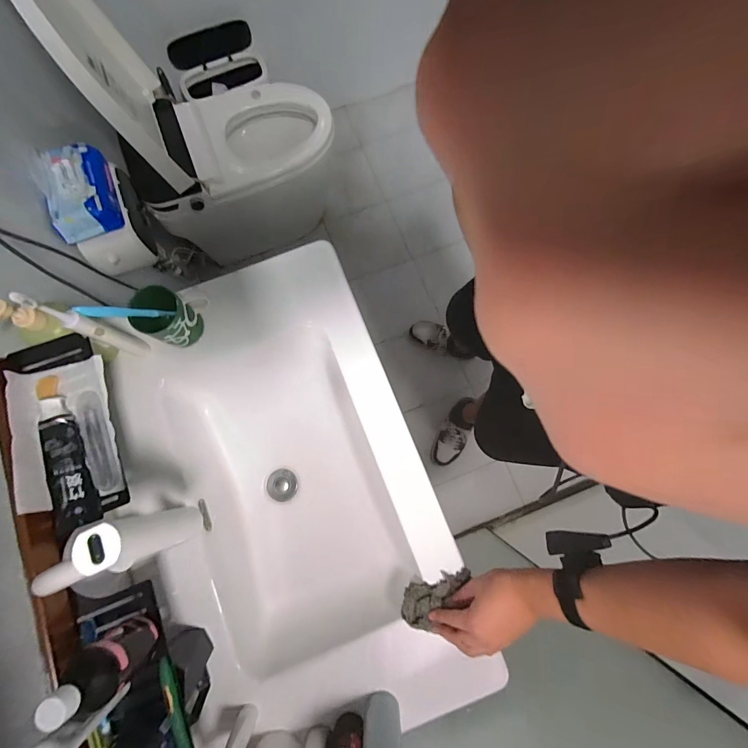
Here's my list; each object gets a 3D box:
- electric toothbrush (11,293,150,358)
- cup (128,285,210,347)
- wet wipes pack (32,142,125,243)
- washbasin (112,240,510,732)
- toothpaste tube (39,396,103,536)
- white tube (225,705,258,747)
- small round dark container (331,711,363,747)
[{"bbox_3d":[-0.407,-0.065,0.519,0.032,0.216,0.026,19,79,4],"label":"electric toothbrush"},{"bbox_3d":[-0.342,-0.093,0.610,0.082,0.092,0.089,22,79,4],"label":"cup"},{"bbox_3d":[-0.597,-0.370,0.728,0.118,0.060,0.181,-20,79,-4],"label":"wet wipes pack"},{"bbox_3d":[-0.163,0.182,0.688,0.453,0.197,0.712,-21,79,-4],"label":"washbasin"},{"bbox_3d":[-0.408,0.116,0.474,0.045,0.029,0.171,-20,79,-4],"label":"toothpaste tube"},{"bbox_3d":[-0.187,0.504,0.491,0.027,0.121,0.025,24,79,5],"label":"white tube"},{"bbox_3d":[-0.038,0.528,0.523,0.043,0.036,0.040,0,78,0],"label":"small round dark container"}]

